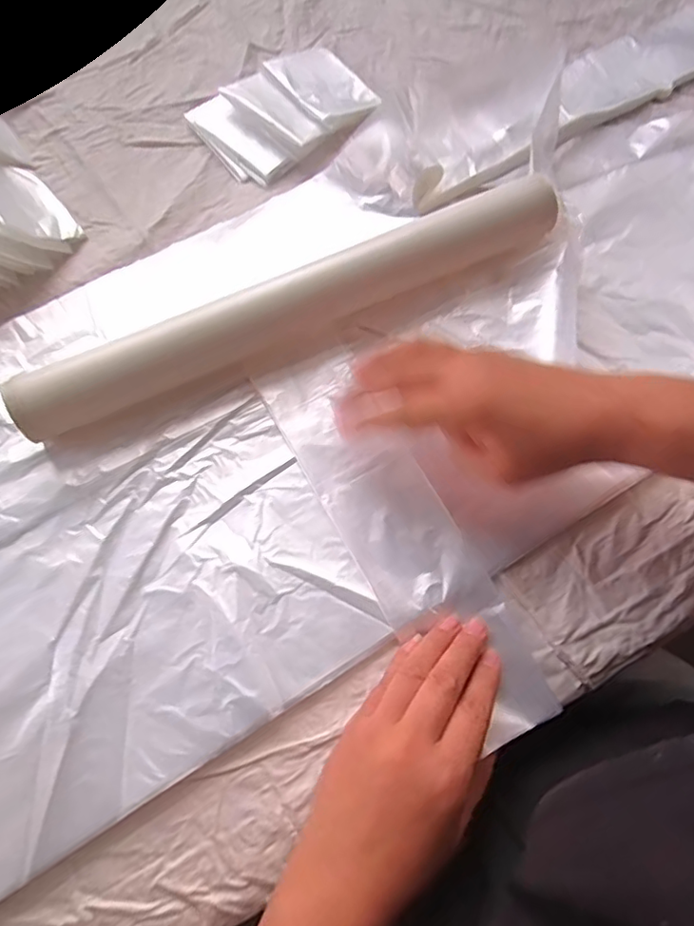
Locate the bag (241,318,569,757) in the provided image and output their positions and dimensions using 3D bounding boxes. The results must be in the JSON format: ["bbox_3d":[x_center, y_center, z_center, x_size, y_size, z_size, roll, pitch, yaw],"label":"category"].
[{"bbox_3d":[0.030,0.032,0.332,0.068,0.009,0.257,-31,73,-10],"label":"bag"}]

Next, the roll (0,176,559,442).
[{"bbox_3d":[-0.031,-0.103,0.362,0.353,0.042,0.037,-25,71,-8],"label":"roll"}]

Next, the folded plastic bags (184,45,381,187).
[{"bbox_3d":[-0.050,-0.287,0.450,0.133,0.023,0.094,-37,73,-12],"label":"folded plastic bags"}]

